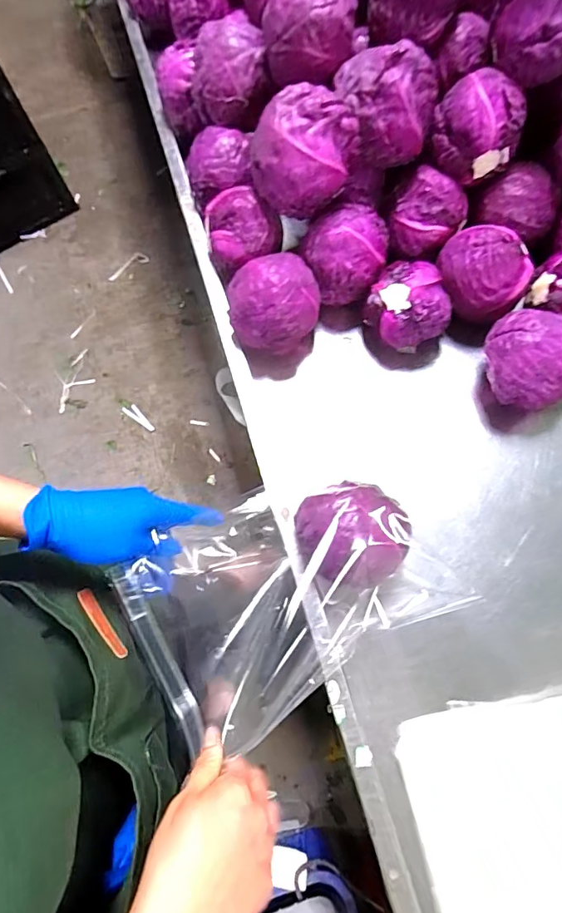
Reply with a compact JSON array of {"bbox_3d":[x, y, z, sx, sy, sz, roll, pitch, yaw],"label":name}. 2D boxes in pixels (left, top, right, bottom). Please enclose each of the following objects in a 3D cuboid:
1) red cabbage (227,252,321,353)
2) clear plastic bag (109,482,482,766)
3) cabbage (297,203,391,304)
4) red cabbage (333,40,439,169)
[{"bbox_3d":[-0.007,-0.190,0.582,0.115,0.092,0.101,-17,72,-4],"label":"red cabbage"},{"bbox_3d":[0.018,0.135,0.487,0.307,0.112,0.177,-27,73,-7],"label":"clear plastic bag"},{"bbox_3d":[0.080,-0.260,0.595,0.107,0.084,0.102,7,72,4],"label":"cabbage"},{"bbox_3d":[0.122,-0.404,0.537,0.113,0.099,0.088,-12,72,-2],"label":"red cabbage"}]

